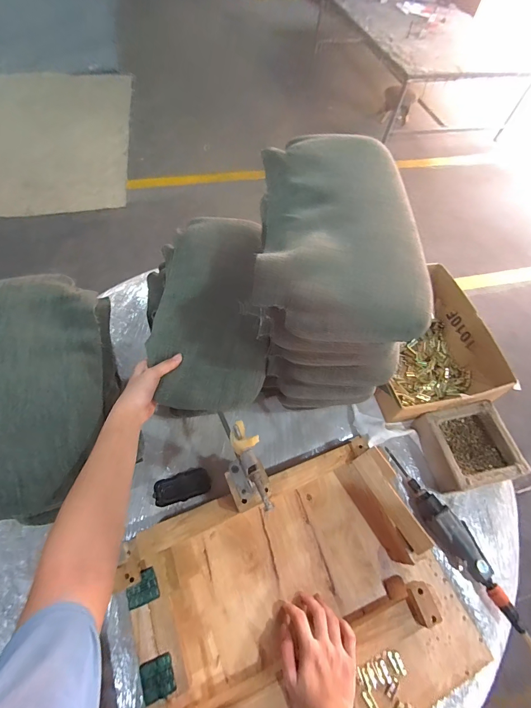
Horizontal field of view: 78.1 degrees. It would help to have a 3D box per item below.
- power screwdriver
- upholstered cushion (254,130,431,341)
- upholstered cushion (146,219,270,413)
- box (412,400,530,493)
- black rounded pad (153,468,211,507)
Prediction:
[{"bbox_3d":[0.368,0.349,0.657,0.061,0.042,0.343,-31,67,-19],"label":"power screwdriver"},{"bbox_3d":[0.112,-0.200,0.505,0.238,0.044,0.428,5,60,-1],"label":"upholstered cushion"},{"bbox_3d":[-0.110,-0.100,0.644,0.207,0.046,0.424,0,65,-4],"label":"upholstered cushion"},{"bbox_3d":[0.439,0.206,0.720,0.177,0.079,0.164,-9,61,-9],"label":"box"},{"bbox_3d":[-0.171,0.273,0.675,0.110,0.015,0.053,-17,63,-13],"label":"black rounded pad"}]

